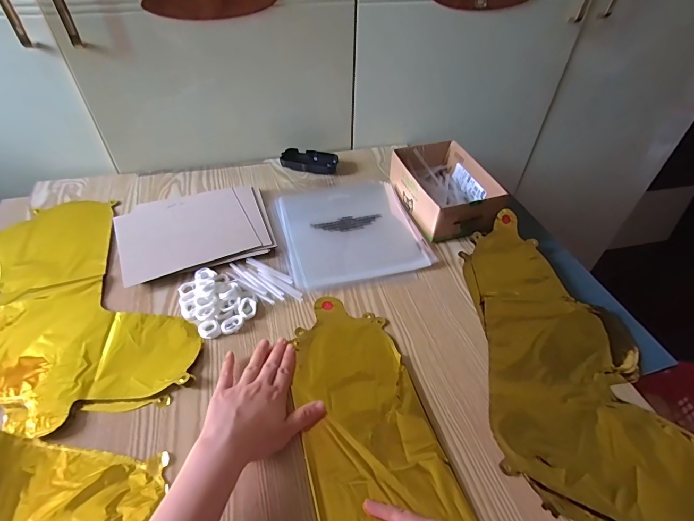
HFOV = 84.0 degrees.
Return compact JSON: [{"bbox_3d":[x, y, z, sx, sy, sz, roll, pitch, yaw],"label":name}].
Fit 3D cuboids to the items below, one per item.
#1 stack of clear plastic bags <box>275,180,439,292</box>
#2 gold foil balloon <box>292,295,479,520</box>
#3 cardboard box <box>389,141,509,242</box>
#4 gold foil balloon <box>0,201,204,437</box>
[{"bbox_3d":[0.002,-0.058,0.632,0.213,0.010,0.232,-11,47,-12],"label":"stack of clear plastic bags"},{"bbox_3d":[0.036,0.212,0.379,0.136,0.007,0.437,-11,46,-13],"label":"gold foil balloon"},{"bbox_3d":[0.163,-0.123,0.657,0.132,0.062,0.193,-10,47,-12],"label":"cardboard box"},{"bbox_3d":[-0.373,0.050,0.508,0.219,0.010,0.408,-29,53,-27],"label":"gold foil balloon"}]

